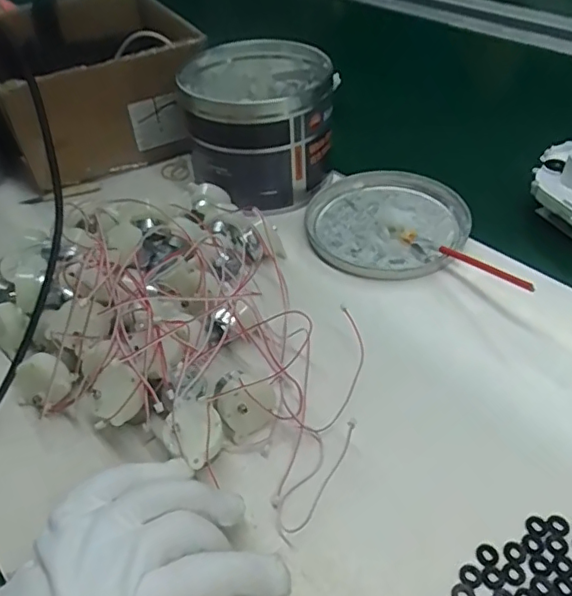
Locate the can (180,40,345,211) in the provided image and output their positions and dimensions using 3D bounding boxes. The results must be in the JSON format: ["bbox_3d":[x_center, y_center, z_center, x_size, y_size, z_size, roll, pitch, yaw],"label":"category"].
[{"bbox_3d":[-0.024,-0.158,0.511,0.121,0.107,0.139,-13,44,-9],"label":"can"}]

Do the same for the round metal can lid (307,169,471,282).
[{"bbox_3d":[0.085,-0.066,0.474,0.128,0.010,0.135,-3,43,3],"label":"round metal can lid"}]

